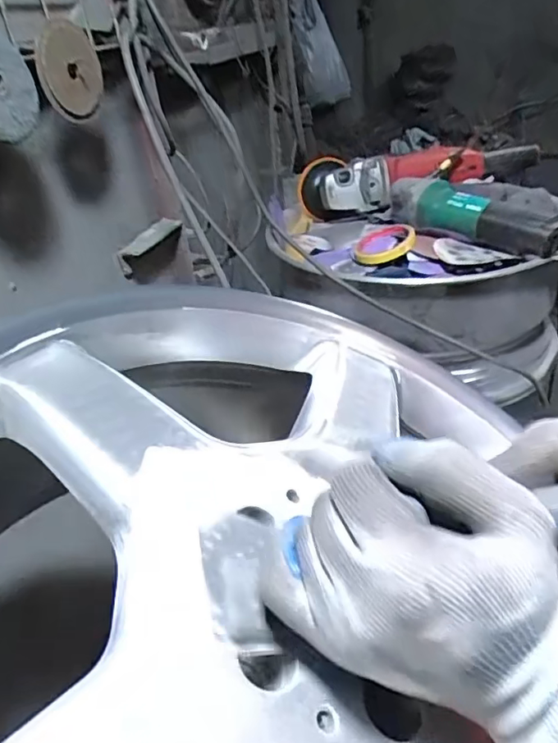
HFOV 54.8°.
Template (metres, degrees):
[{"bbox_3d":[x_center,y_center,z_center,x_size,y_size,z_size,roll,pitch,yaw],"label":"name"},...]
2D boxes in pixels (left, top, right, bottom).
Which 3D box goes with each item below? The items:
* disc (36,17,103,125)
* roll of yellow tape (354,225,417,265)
[{"bbox_3d":[-0.202,-0.296,0.531,0.013,0.089,0.092,8,-5,14],"label":"disc"},{"bbox_3d":[0.154,-0.190,0.806,0.097,0.014,0.082,24,69,46],"label":"roll of yellow tape"}]

